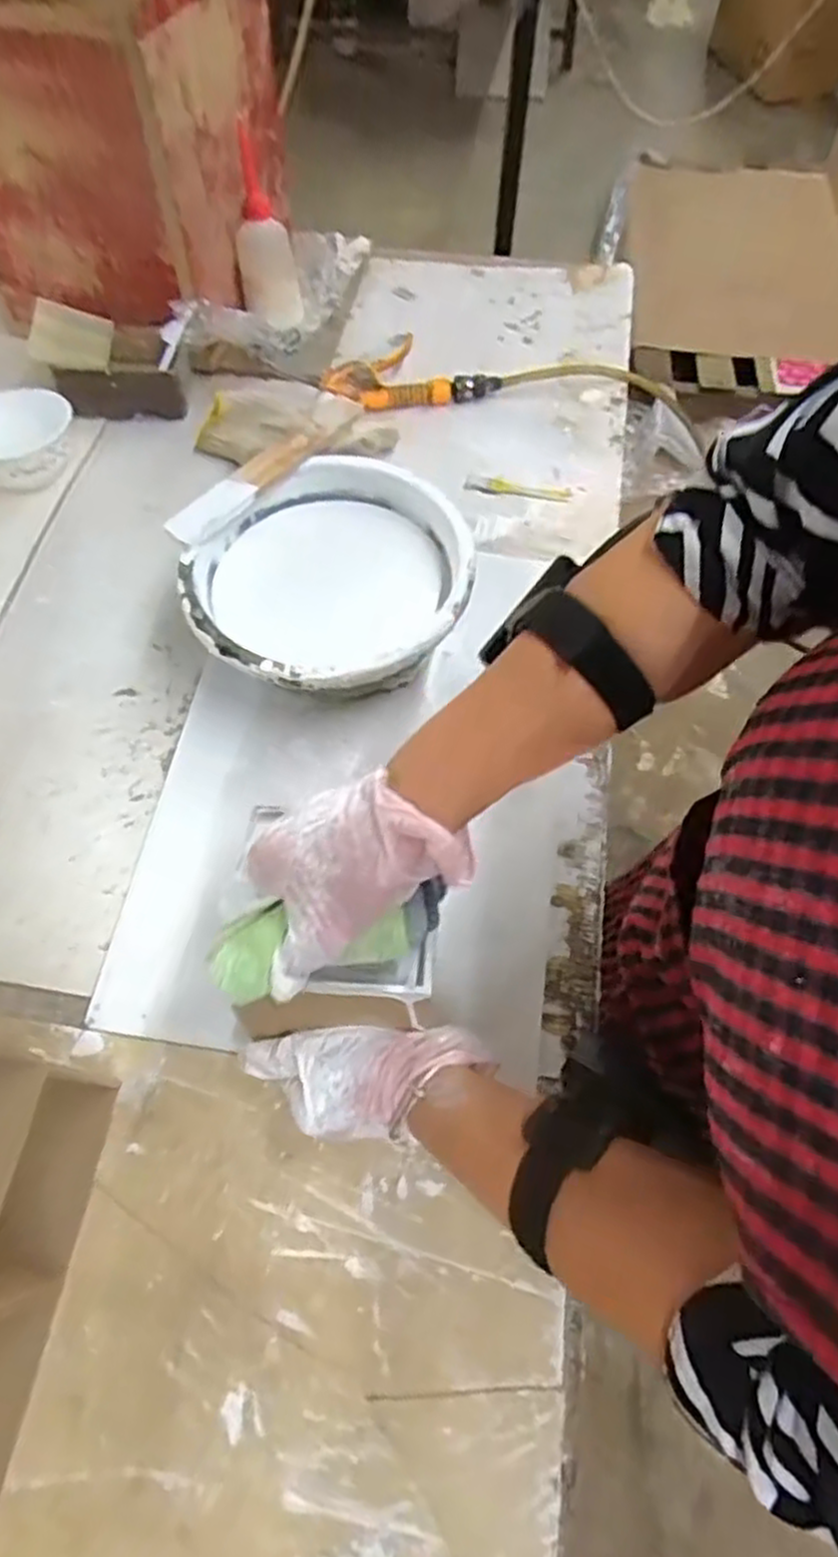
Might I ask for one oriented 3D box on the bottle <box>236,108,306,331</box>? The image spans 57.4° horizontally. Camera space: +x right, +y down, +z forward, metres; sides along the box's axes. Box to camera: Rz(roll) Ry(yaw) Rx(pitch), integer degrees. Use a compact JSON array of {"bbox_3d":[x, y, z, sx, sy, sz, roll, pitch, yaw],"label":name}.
[{"bbox_3d":[-0.163,-0.570,0.798,0.062,0.174,0.054,-12,26,-7],"label":"bottle"}]

